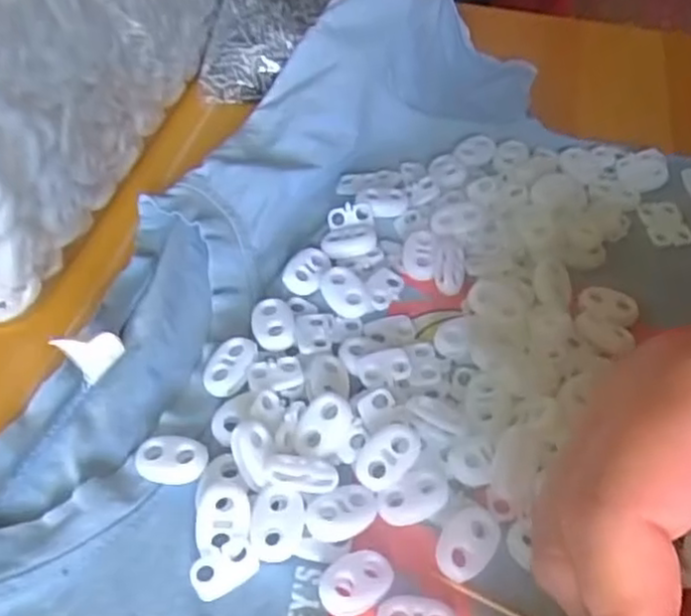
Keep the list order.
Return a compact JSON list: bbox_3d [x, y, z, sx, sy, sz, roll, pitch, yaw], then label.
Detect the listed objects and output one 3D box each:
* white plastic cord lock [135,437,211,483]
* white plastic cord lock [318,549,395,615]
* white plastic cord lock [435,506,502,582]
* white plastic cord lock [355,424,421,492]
[{"bbox_3d":[-0.054,0.047,0.221,0.022,0.005,0.014,7,50,4],"label":"white plastic cord lock"},{"bbox_3d":[0.003,0.076,0.198,0.021,0.005,0.015,-29,56,-24],"label":"white plastic cord lock"},{"bbox_3d":[0.035,0.068,0.206,0.015,0.005,0.022,34,56,24],"label":"white plastic cord lock"},{"bbox_3d":[0.012,0.045,0.218,0.021,0.007,0.015,-33,58,-26],"label":"white plastic cord lock"}]

